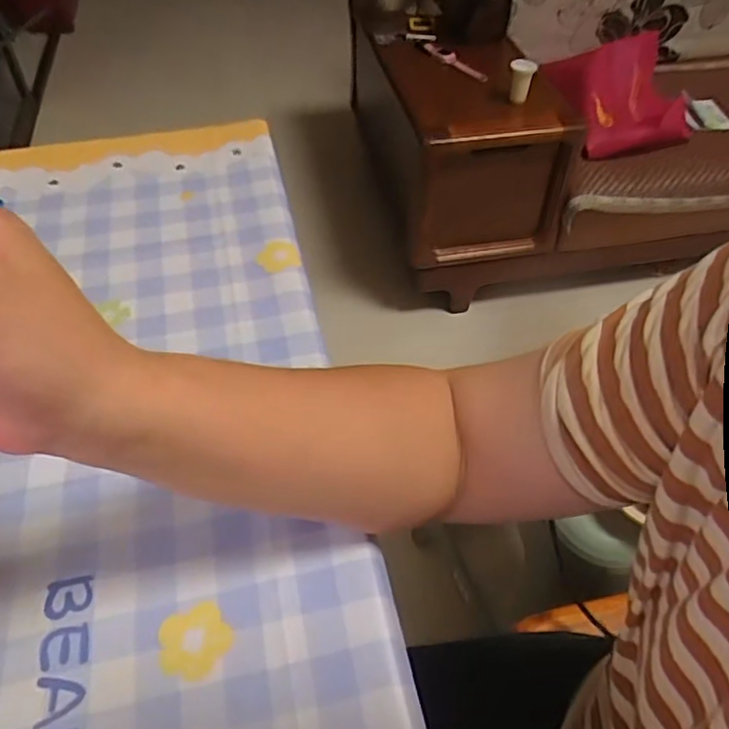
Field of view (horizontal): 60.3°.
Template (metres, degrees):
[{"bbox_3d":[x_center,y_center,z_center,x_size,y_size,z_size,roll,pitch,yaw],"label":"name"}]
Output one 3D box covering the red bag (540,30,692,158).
[{"bbox_3d":[0.649,-0.656,1.531,0.402,0.132,0.312,-22,52,-17],"label":"red bag"}]

